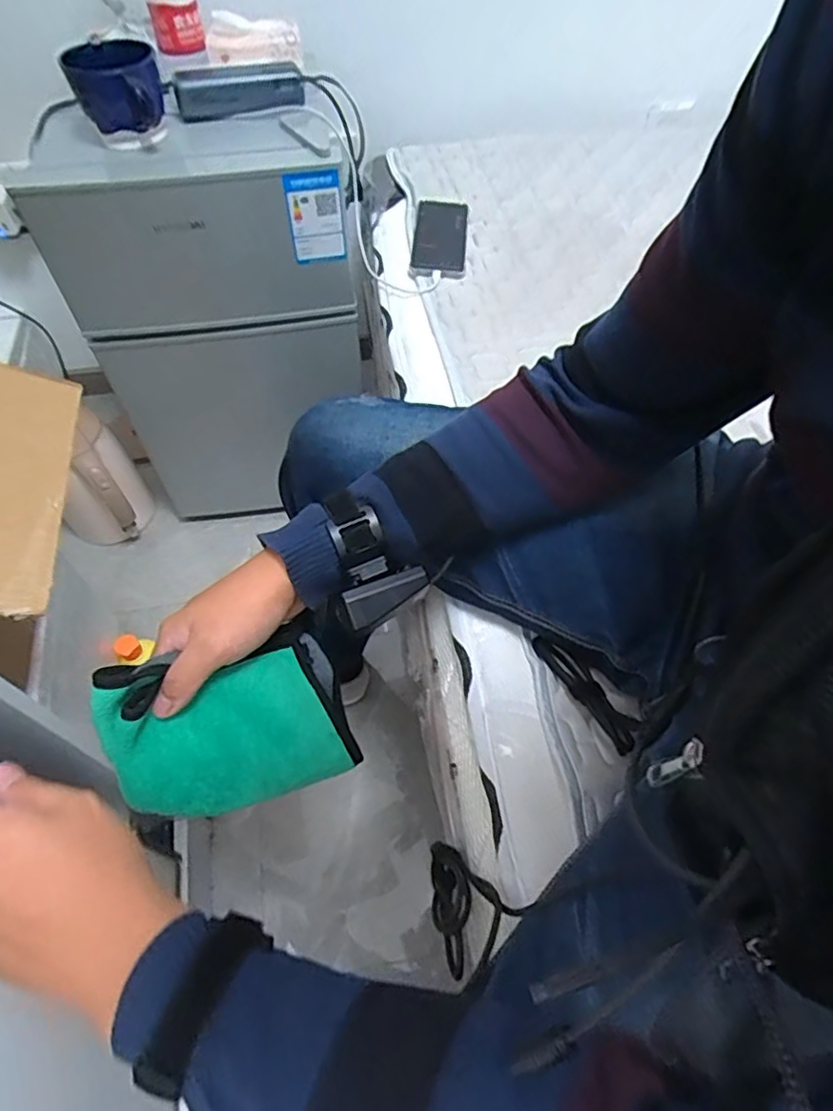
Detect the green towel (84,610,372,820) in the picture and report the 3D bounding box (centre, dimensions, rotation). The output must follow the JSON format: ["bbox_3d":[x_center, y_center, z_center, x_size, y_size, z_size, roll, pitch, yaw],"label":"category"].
[{"bbox_3d":[-0.137,0.123,0.453,0.164,0.123,0.046,-11,11,-21],"label":"green towel"}]

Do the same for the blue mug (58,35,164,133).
[{"bbox_3d":[-0.348,-0.542,0.711,0.099,0.068,0.100,-19,57,-10],"label":"blue mug"}]

